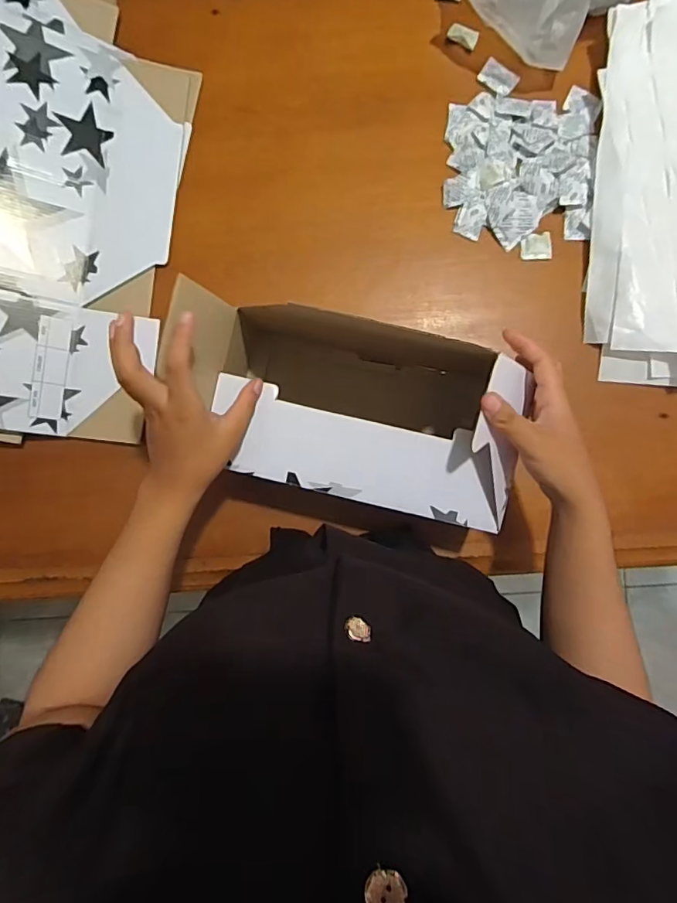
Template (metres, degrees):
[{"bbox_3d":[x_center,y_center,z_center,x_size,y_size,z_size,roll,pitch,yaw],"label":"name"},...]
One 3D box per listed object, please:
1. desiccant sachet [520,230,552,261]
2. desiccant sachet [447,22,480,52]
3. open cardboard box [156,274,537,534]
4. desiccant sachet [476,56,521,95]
[{"bbox_3d":[0.221,-0.229,0.577,0.033,0.007,0.030,-1,86,2],"label":"desiccant sachet"},{"bbox_3d":[0.142,-0.472,0.588,0.035,0.011,0.018,33,90,2],"label":"desiccant sachet"},{"bbox_3d":[0.016,-0.031,0.500,0.284,0.192,0.146,14,89,2],"label":"open cardboard box"},{"bbox_3d":[0.181,-0.423,0.585,0.042,0.005,0.028,37,88,3],"label":"desiccant sachet"}]

